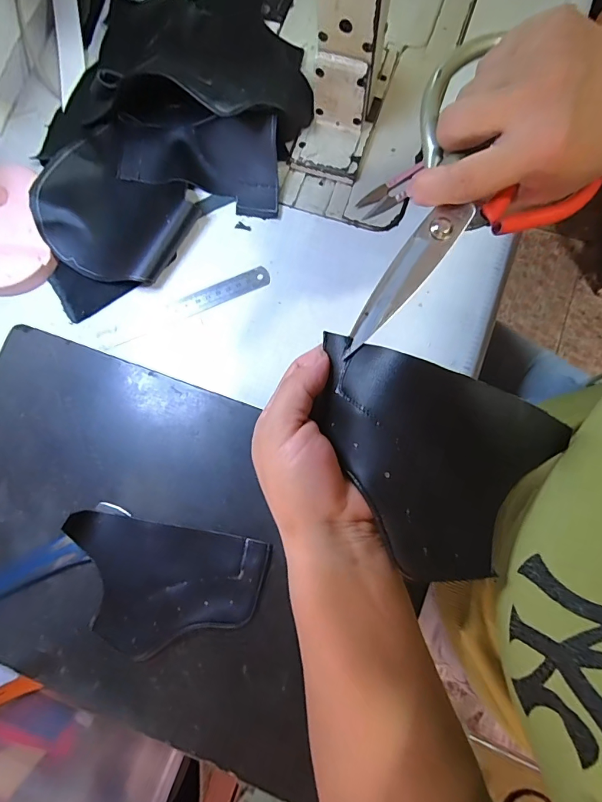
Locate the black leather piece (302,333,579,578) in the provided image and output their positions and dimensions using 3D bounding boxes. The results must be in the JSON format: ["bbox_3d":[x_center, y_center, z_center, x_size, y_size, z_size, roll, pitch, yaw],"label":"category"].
[{"bbox_3d":[0.060,0.031,0.209,0.117,0.027,0.096,20,78,3],"label":"black leather piece"}]

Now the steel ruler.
[{"bbox_3d":[-0.108,-0.085,0.392,0.164,0.004,0.023,-24,77,-1],"label":"steel ruler"}]

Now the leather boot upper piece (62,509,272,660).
[{"bbox_3d":[-0.105,0.143,0.322,0.146,0.018,0.095,9,81,6],"label":"leather boot upper piece"}]

